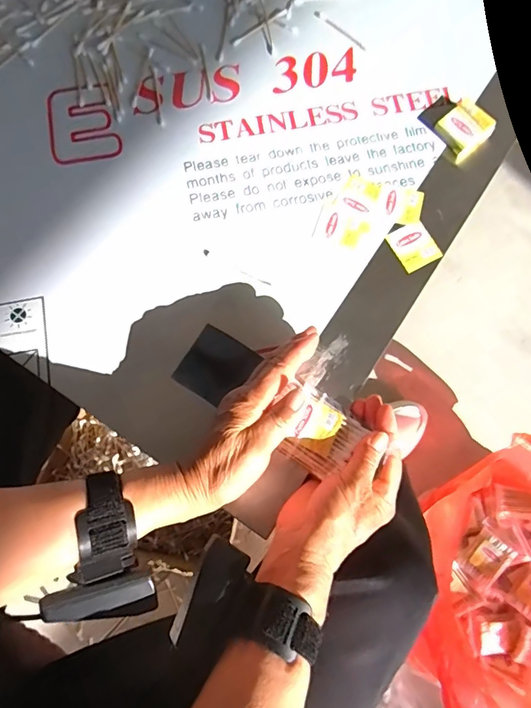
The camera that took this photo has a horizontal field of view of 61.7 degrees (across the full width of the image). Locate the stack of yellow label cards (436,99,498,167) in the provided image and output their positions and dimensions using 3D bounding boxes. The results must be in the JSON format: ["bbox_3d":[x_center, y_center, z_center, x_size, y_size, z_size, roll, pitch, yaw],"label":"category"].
[{"bbox_3d":[0.204,-0.229,0.453,0.045,0.017,0.044,-39,81,-9],"label":"stack of yellow label cards"}]

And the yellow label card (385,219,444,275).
[{"bbox_3d":[0.143,-0.104,0.426,0.040,0.004,0.044,-27,80,-7],"label":"yellow label card"}]

